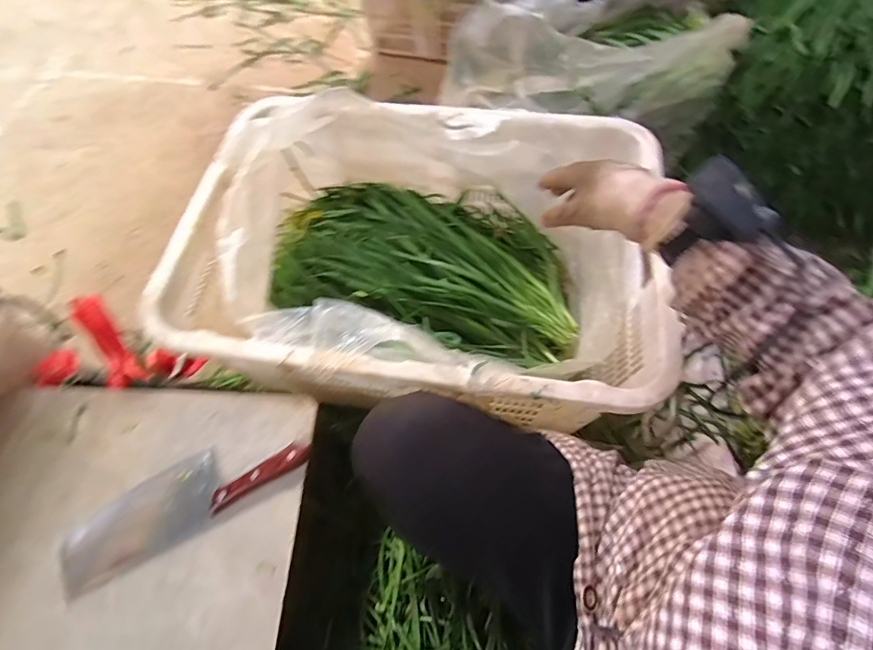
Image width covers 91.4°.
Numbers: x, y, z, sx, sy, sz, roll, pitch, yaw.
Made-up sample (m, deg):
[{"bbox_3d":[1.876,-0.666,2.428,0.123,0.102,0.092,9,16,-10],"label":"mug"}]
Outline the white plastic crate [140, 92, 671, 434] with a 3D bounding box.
[{"bbox_3d":[-0.025,-0.101,0.676,0.644,0.291,0.458,8,64,5],"label":"white plastic crate"}]

